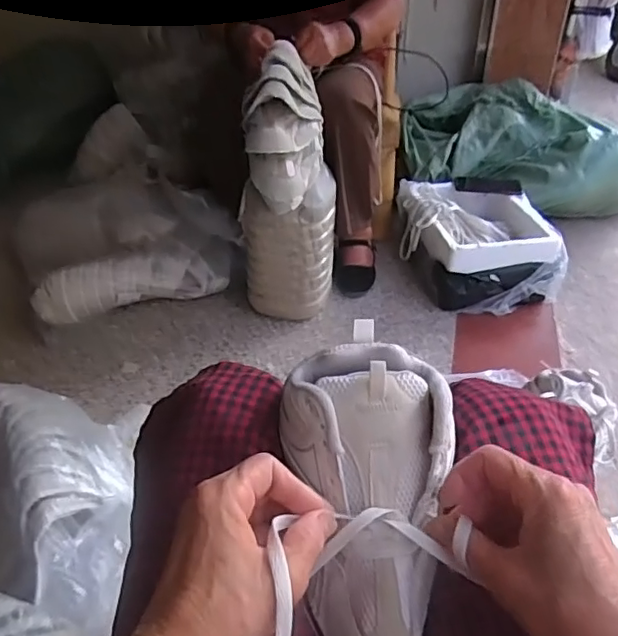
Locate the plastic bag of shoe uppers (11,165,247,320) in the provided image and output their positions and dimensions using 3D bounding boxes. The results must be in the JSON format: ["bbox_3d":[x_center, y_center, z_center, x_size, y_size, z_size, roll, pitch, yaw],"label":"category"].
[{"bbox_3d":[-0.453,-0.197,1.393,0.476,0.173,0.432,-15,44,-21],"label":"plastic bag of shoe uppers"}]

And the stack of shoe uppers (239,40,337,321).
[{"bbox_3d":[-0.037,-0.225,1.151,0.197,0.523,0.184,2,40,-2],"label":"stack of shoe uppers"}]

